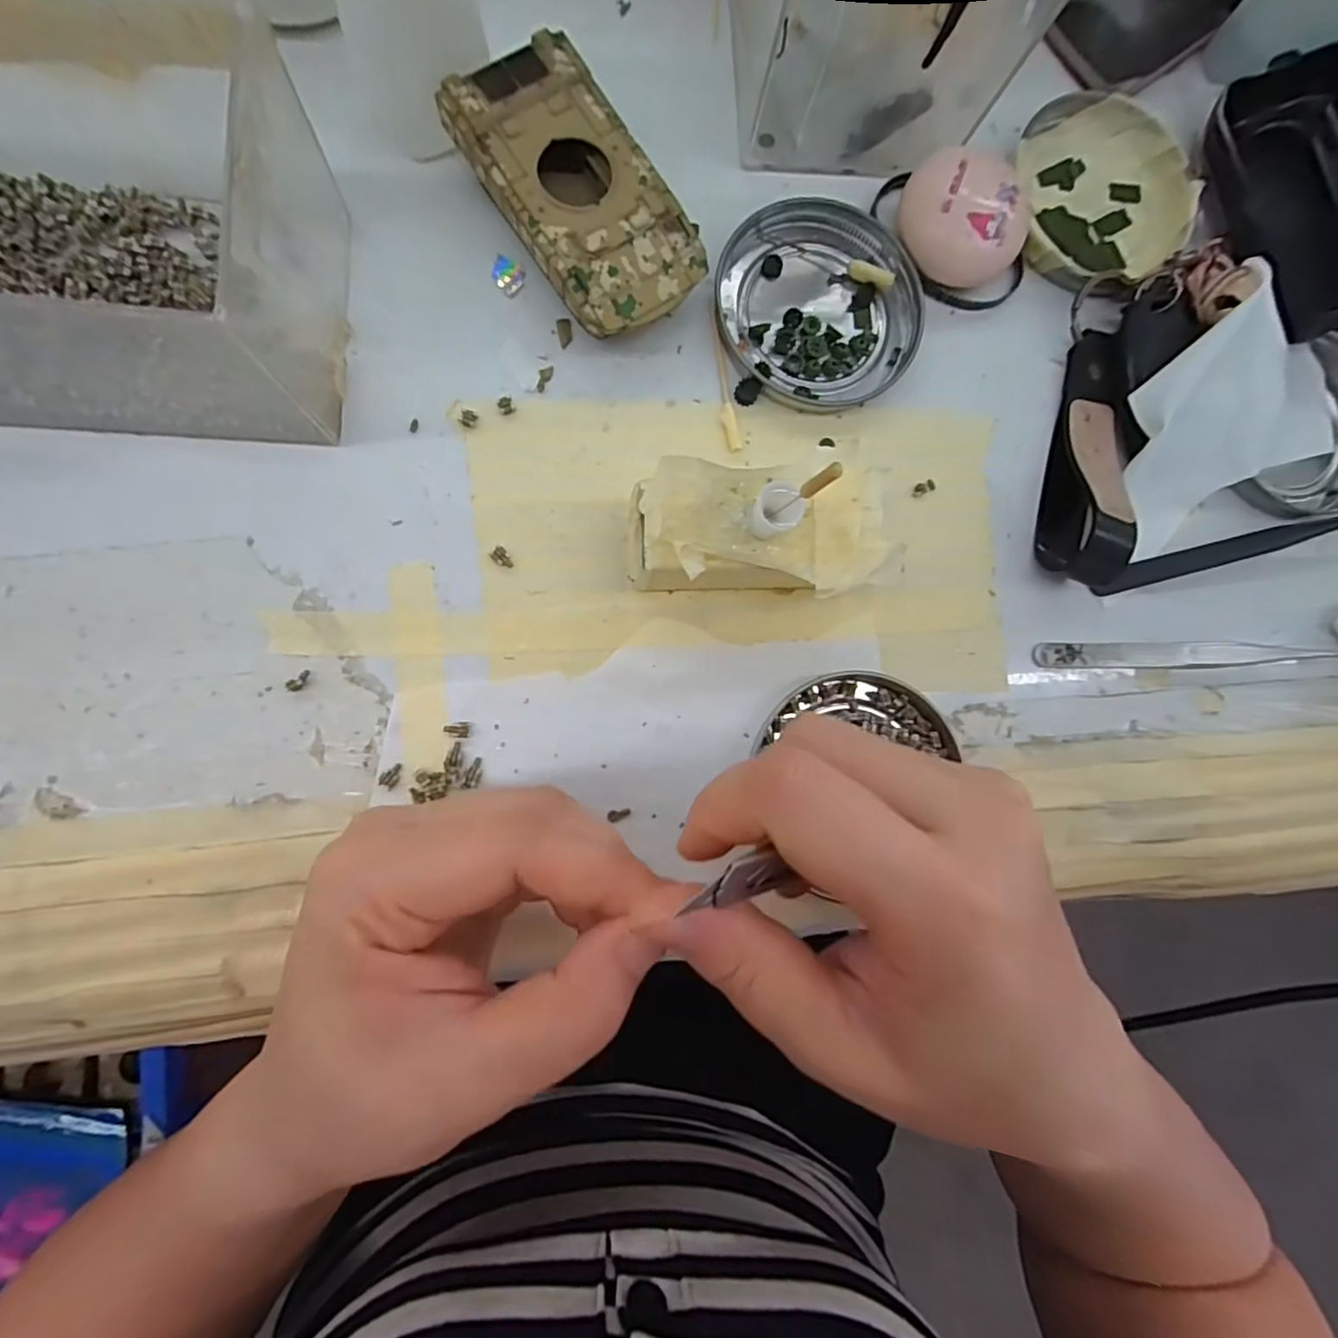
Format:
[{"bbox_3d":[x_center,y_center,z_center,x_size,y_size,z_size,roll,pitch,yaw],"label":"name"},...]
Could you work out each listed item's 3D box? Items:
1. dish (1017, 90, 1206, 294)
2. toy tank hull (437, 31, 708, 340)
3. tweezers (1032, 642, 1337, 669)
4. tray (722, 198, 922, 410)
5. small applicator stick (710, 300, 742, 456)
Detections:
[{"bbox_3d":[0.175,-0.197,0.248,0.083,0.012,0.079,0,86,-7],"label":"dish"},{"bbox_3d":[-0.032,-0.161,0.215,0.053,0.026,0.095,-37,91,-8],"label":"toy tank hull"},{"bbox_3d":[0.206,-0.005,0.241,0.126,0.009,0.010,0,86,-7],"label":"tweezers"},{"bbox_3d":[0.058,-0.139,0.233,0.074,0.008,0.076,0,86,-7],"label":"tray"},{"bbox_3d":[0.020,-0.109,0.227,0.006,0.005,0.055,-10,87,-7],"label":"small applicator stick"}]

